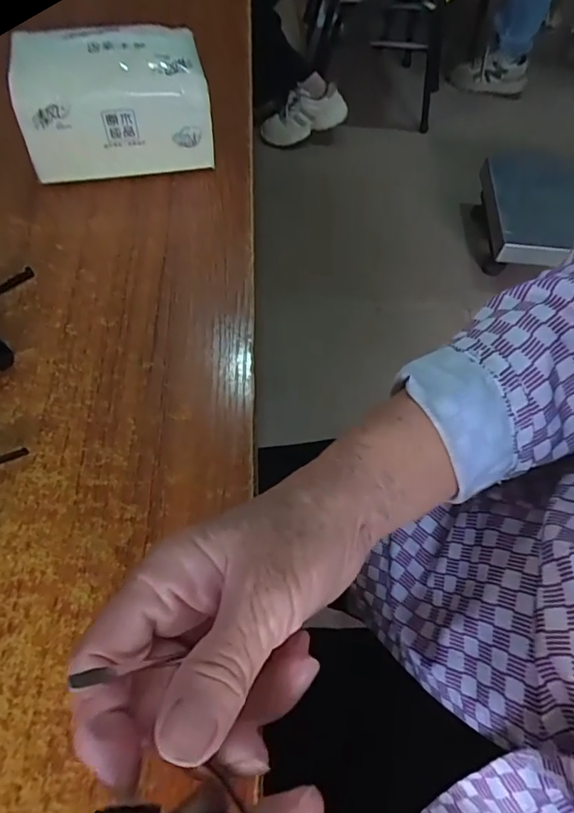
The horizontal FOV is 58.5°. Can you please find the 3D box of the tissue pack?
[{"bbox_3d":[-0.129,-0.230,0.391,0.133,0.085,0.074,-8,60,-9],"label":"tissue pack"}]

